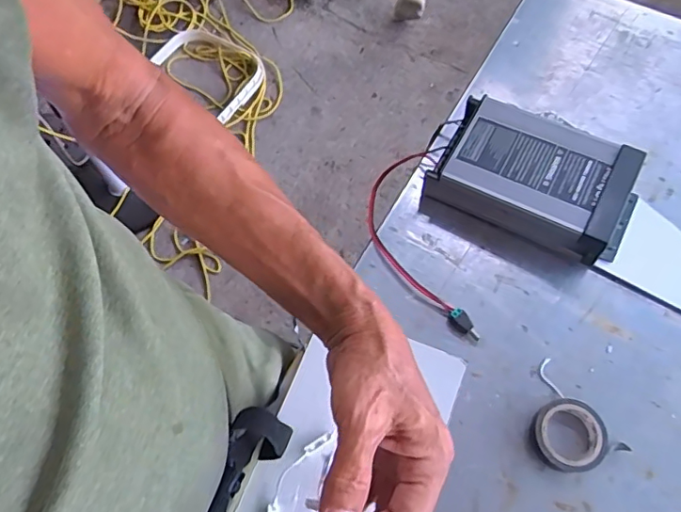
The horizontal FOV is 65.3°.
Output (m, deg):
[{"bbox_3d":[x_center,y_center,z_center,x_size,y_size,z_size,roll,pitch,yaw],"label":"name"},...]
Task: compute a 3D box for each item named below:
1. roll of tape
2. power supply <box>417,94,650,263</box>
[{"bbox_3d":[0.190,0.148,0.440,0.057,0.019,0.056,-1,66,2],"label":"roll of tape"},{"bbox_3d":[0.191,-0.076,0.522,0.189,0.051,0.118,21,69,11],"label":"power supply"}]

